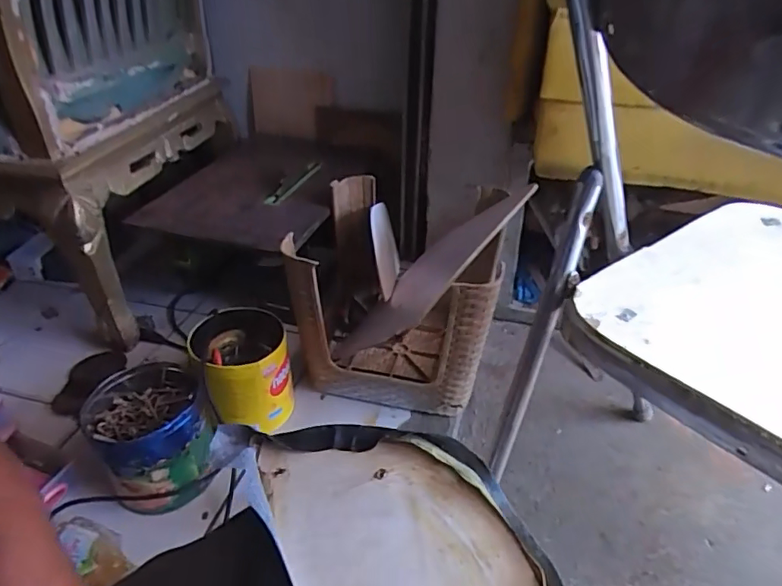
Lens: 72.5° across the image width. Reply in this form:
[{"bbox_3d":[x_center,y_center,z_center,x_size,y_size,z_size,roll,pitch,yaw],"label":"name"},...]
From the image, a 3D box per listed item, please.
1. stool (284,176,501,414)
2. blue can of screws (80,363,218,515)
[{"bbox_3d":[0.001,-0.013,1.004,0.369,0.302,0.409,6,34,8],"label":"stool"},{"bbox_3d":[-0.340,0.200,0.765,0.152,0.128,0.158,-21,40,-27],"label":"blue can of screws"}]

